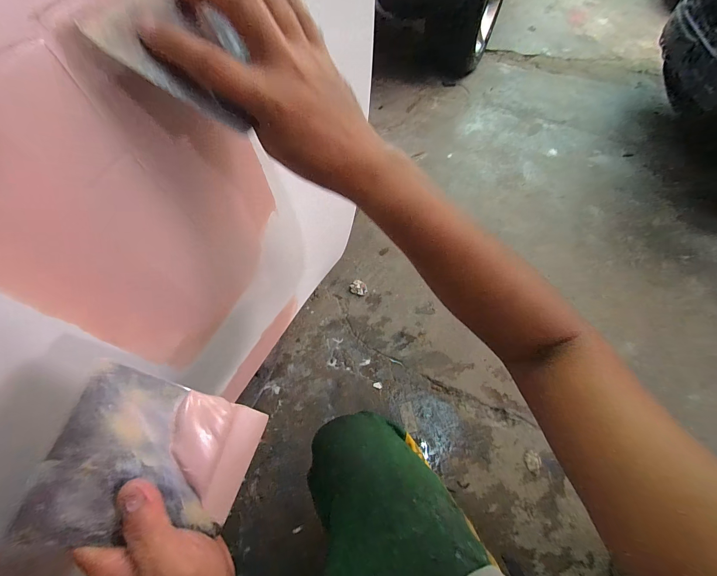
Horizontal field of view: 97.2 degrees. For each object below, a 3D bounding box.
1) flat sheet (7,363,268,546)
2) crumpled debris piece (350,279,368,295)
[{"bbox_3d":[-0.133,0.123,0.227,0.007,0.136,0.093,-12,53,36],"label":"flat sheet"},{"bbox_3d":[0.001,0.001,1.114,0.060,0.018,0.053,32,63,19],"label":"crumpled debris piece"}]

